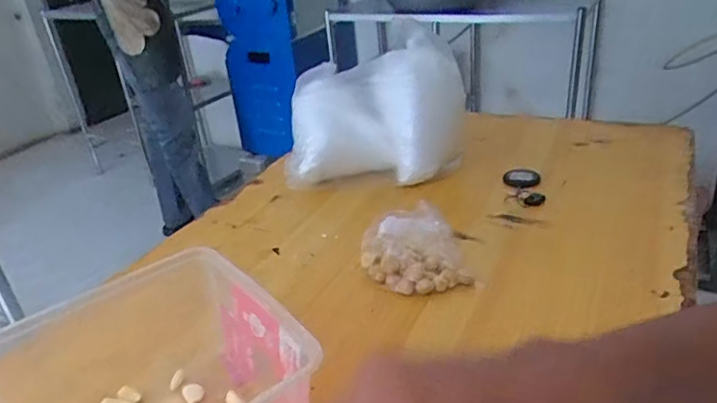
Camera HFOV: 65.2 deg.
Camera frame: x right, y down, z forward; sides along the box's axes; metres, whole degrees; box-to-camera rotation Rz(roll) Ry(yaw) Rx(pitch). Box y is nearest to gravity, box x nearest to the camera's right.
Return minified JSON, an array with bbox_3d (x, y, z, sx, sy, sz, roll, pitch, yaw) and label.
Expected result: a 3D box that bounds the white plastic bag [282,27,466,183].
[{"bbox_3d":[0.019,-0.135,0.794,0.257,0.169,0.130,-5,29,1],"label":"white plastic bag"}]

